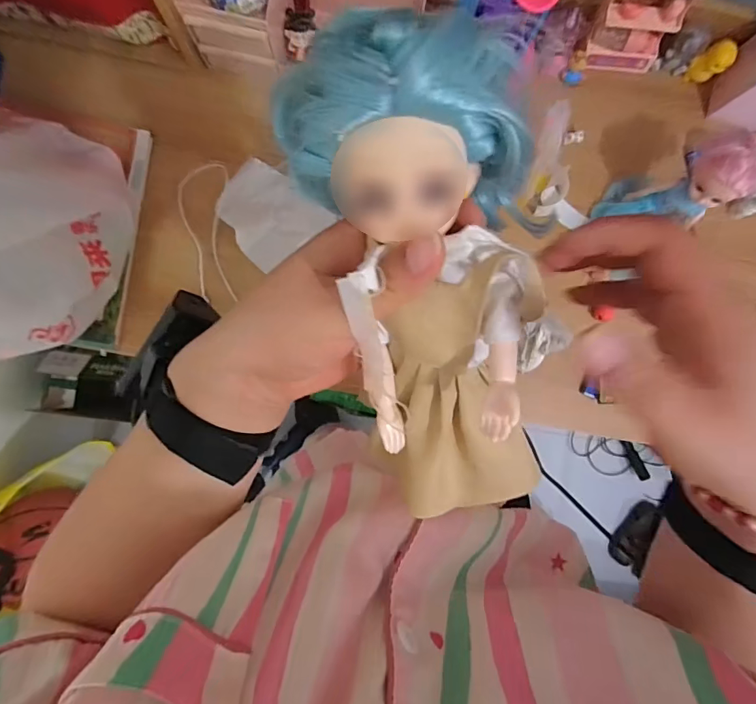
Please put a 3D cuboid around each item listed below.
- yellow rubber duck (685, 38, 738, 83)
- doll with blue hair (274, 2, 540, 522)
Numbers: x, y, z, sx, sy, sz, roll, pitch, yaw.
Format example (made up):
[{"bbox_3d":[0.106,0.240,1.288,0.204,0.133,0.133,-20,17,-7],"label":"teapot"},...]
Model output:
[{"bbox_3d":[0.480,-0.415,0.669,0.043,0.059,0.037,-34,91,-2],"label":"yellow rubber duck"},{"bbox_3d":[0.030,-0.015,0.205,0.096,0.062,0.224,-13,118,-2],"label":"doll with blue hair"}]

